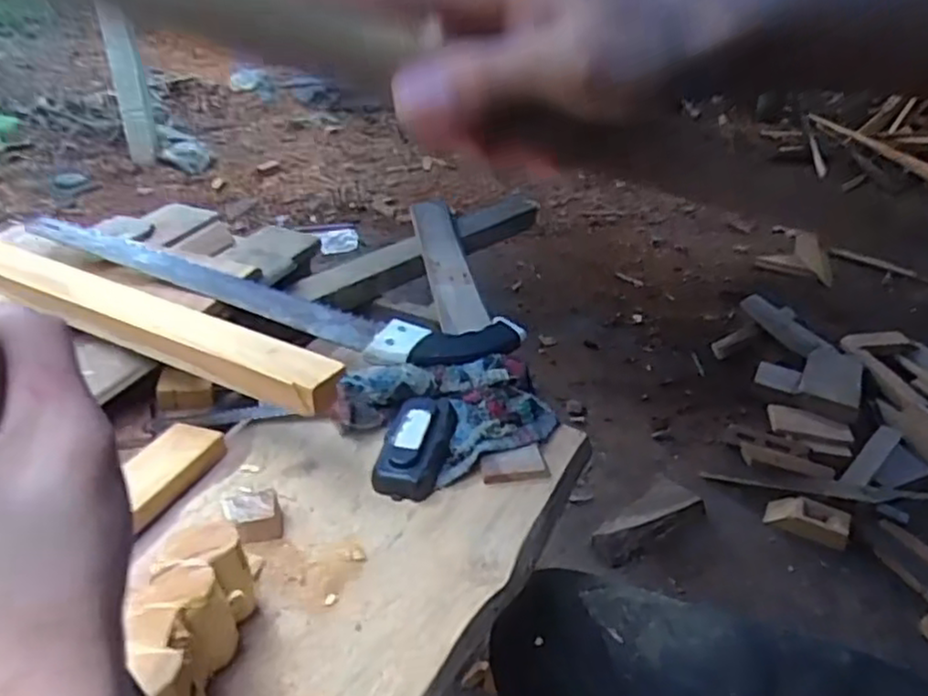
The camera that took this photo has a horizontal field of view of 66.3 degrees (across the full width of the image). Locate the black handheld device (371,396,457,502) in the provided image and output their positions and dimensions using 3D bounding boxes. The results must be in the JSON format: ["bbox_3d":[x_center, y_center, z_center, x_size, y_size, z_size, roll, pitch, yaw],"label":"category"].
[{"bbox_3d":[-0.042,0.081,0.611,0.055,0.030,0.105,9,34,5],"label":"black handheld device"}]

